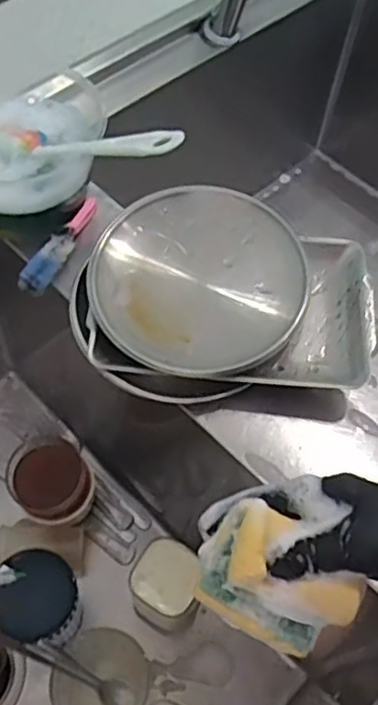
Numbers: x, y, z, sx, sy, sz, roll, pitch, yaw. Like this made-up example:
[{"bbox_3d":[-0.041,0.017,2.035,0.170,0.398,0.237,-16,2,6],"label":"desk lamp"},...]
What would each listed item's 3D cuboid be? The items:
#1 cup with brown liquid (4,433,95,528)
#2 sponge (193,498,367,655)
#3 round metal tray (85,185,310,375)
[{"bbox_3d":[-0.141,0.135,0.679,0.075,0.065,0.078,2,60,-3],"label":"cup with brown liquid"},{"bbox_3d":[0.047,0.121,0.351,0.081,0.040,0.053,23,61,9],"label":"sponge"},{"bbox_3d":[0.008,-0.056,0.519,0.160,0.034,0.158,2,60,-3],"label":"round metal tray"}]

